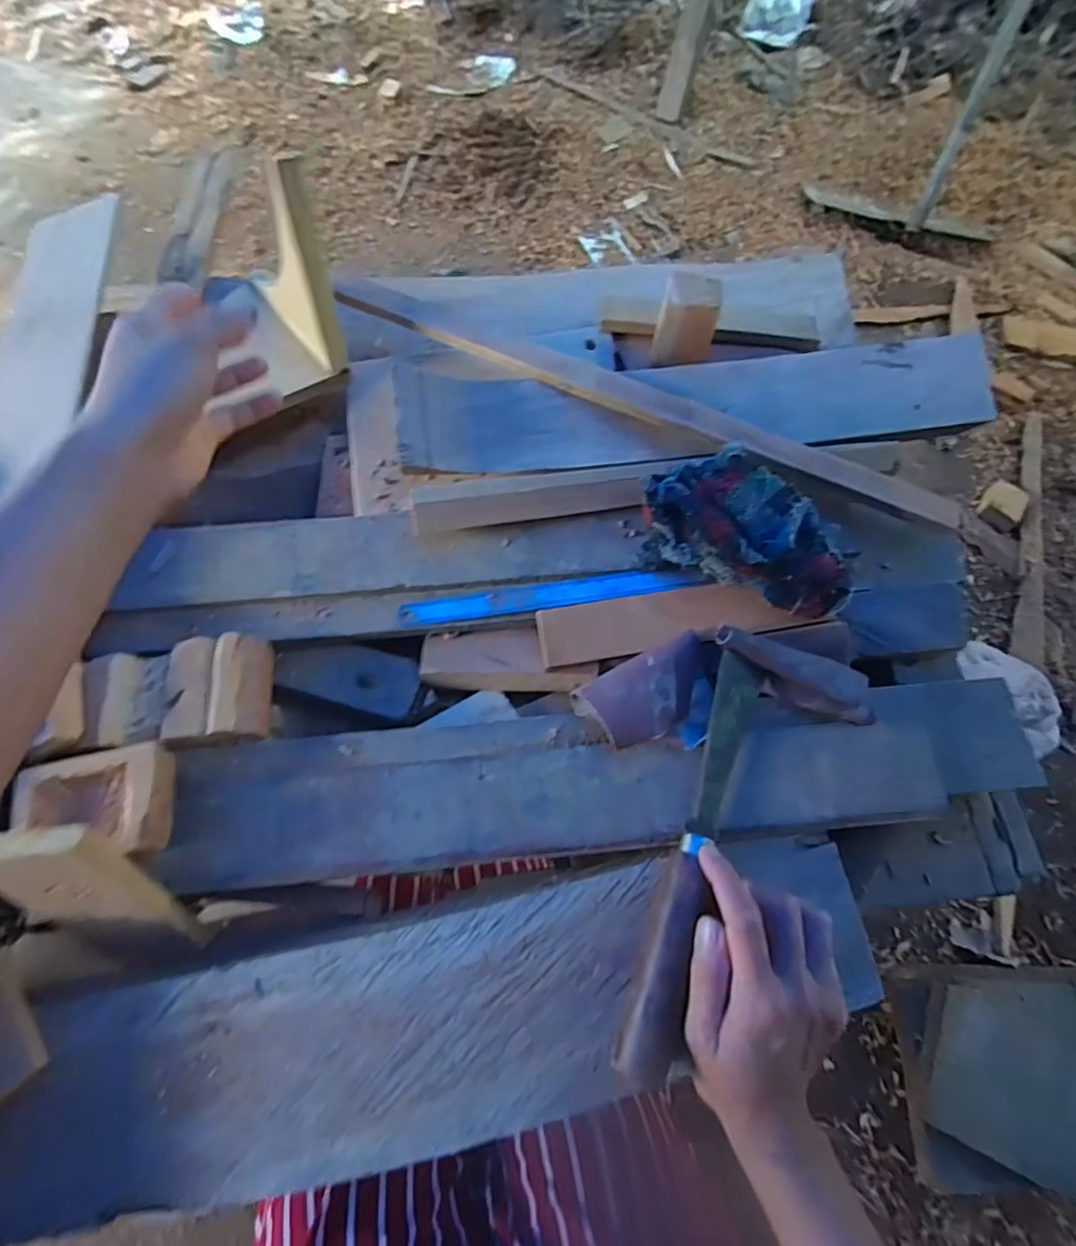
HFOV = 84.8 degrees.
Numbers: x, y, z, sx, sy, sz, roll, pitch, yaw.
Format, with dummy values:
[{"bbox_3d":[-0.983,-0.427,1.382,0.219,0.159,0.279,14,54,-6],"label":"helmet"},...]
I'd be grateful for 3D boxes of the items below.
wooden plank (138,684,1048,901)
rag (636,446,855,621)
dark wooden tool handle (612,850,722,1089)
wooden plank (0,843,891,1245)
[{"bbox_3d":[0.053,0.105,0.399,0.578,0.030,0.091,-5,70,-2],"label":"wooden plank"},{"bbox_3d":[0.153,-0.066,0.429,0.158,0.071,0.077,20,72,4],"label":"rag"},{"bbox_3d":[0.076,0.200,0.344,0.034,0.019,0.121,17,74,6],"label":"dark wooden tool handle"},{"bbox_3d":[-0.054,0.237,0.354,0.528,0.024,0.125,-11,70,-4],"label":"wooden plank"}]

